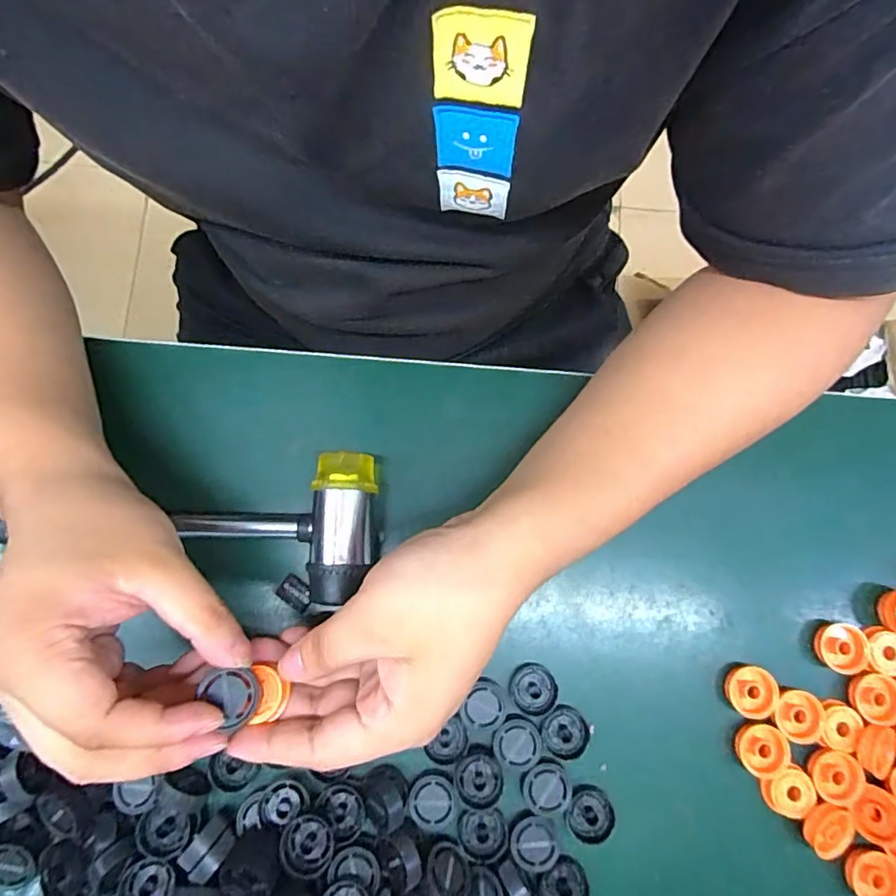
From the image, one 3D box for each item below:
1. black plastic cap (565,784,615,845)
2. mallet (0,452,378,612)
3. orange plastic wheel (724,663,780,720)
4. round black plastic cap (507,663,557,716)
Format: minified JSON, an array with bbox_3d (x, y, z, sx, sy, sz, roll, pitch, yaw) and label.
[{"bbox_3d":[0.074,0.191,0.285,0.025,0.005,0.025,0,81,-1],"label":"black plastic cap"},{"bbox_3d":[-0.164,0.040,0.299,0.247,0.028,0.079,2,77,1],"label":"mallet"},{"bbox_3d":[0.163,0.131,0.296,0.025,0.009,0.026,0,81,-1],"label":"orange plastic wheel"},{"bbox_3d":[0.046,0.130,0.294,0.025,0.004,0.025,0,77,1],"label":"round black plastic cap"}]

